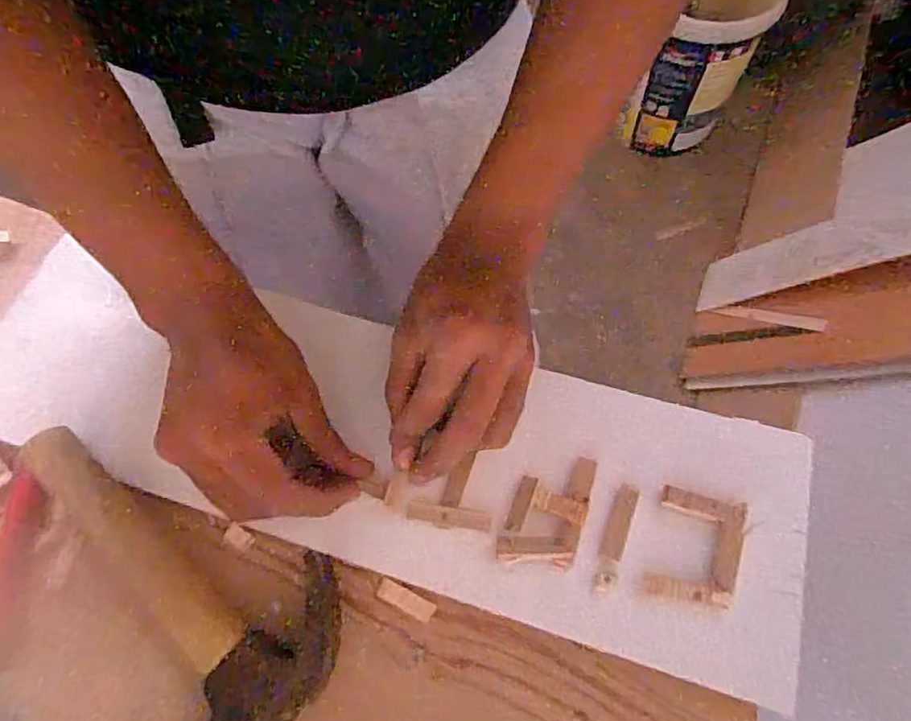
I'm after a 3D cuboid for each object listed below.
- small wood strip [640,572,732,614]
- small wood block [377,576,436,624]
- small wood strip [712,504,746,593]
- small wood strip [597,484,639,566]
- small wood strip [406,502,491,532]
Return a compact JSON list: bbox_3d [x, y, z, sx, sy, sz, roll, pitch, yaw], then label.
[{"bbox_3d":[0.122,0.121,0.305,0.044,0.004,0.011,13,66,7],"label":"small wood strip"},{"bbox_3d":[-0.028,0.135,0.326,0.034,0.007,0.011,25,68,12],"label":"small wood block"},{"bbox_3d":[0.147,0.099,0.312,0.013,0.004,0.048,17,67,8],"label":"small wood strip"},{"bbox_3d":[0.092,0.091,0.326,0.012,0.005,0.041,20,67,10],"label":"small wood strip"},{"bbox_3d":[-0.004,0.090,0.333,0.048,0.006,0.012,8,66,5],"label":"small wood strip"}]

